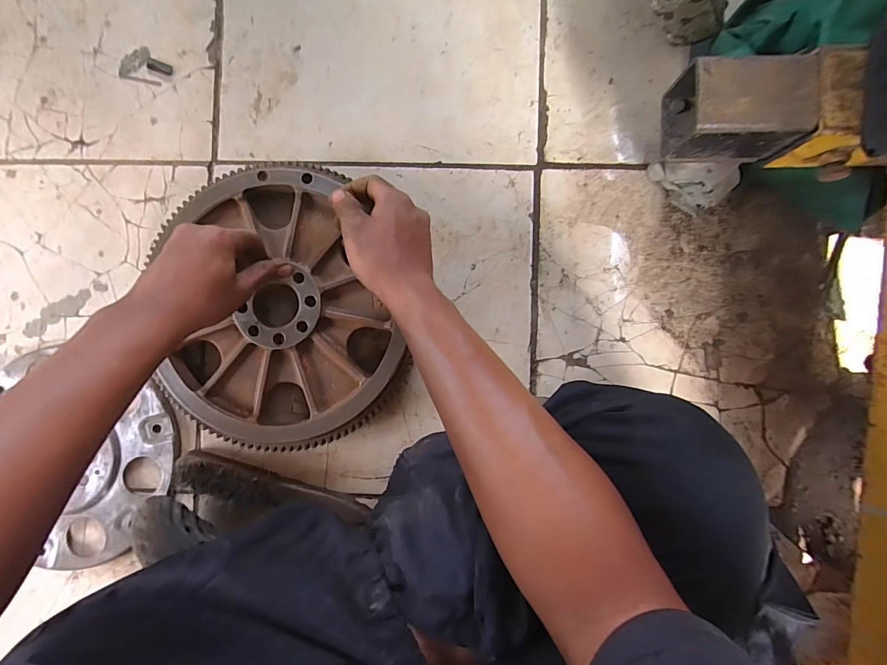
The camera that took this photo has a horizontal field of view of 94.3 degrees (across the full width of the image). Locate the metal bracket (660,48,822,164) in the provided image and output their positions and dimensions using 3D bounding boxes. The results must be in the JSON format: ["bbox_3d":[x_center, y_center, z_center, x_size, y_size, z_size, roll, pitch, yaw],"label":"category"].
[{"bbox_3d":[0.253,-0.197,0.363,0.097,0.074,0.067,1,89,0],"label":"metal bracket"}]

